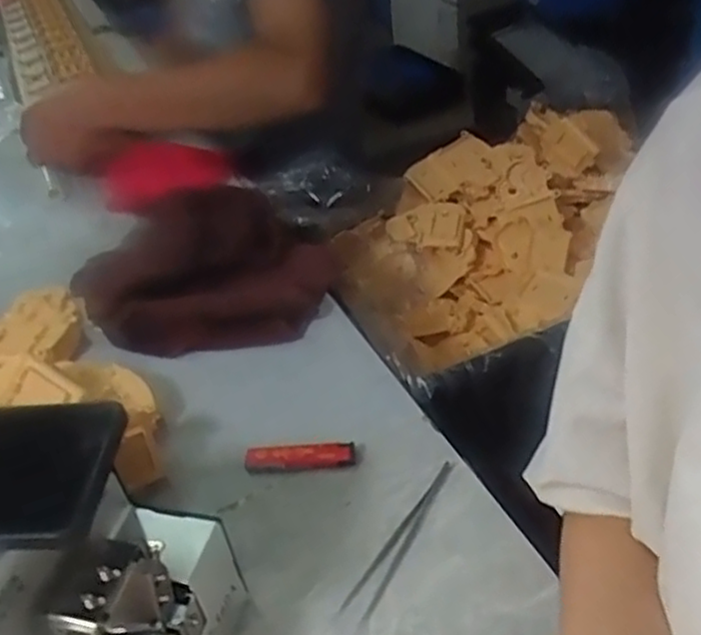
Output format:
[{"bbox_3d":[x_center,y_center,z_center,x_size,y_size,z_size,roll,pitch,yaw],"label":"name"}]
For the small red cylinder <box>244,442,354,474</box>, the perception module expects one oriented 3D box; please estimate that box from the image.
[{"bbox_3d":[-0.036,0.102,0.519,0.079,0.015,0.018,-4,39,5],"label":"small red cylinder"}]

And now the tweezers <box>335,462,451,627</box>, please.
[{"bbox_3d":[0.037,0.141,0.460,0.018,0.005,0.126,21,47,31],"label":"tweezers"}]

